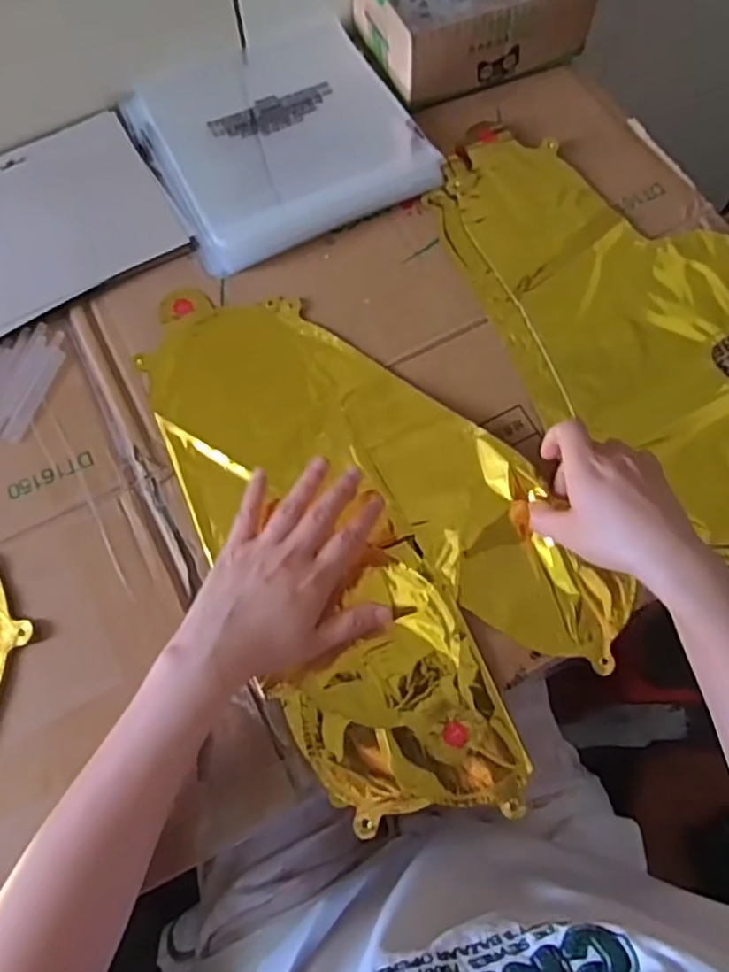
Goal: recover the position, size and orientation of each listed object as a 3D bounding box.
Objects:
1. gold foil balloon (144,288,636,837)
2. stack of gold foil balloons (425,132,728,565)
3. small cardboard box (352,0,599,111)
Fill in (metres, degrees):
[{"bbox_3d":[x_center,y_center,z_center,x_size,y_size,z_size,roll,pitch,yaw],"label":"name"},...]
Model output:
[{"bbox_3d":[-0.008,0.013,0.487,0.231,0.025,0.412,-33,75,-10],"label":"gold foil balloon"},{"bbox_3d":[0.220,-0.123,0.531,0.204,0.011,0.421,-32,75,-10],"label":"stack of gold foil balloons"},{"bbox_3d":[0.095,-0.439,0.613,0.184,0.061,0.140,-21,73,-7],"label":"small cardboard box"}]

